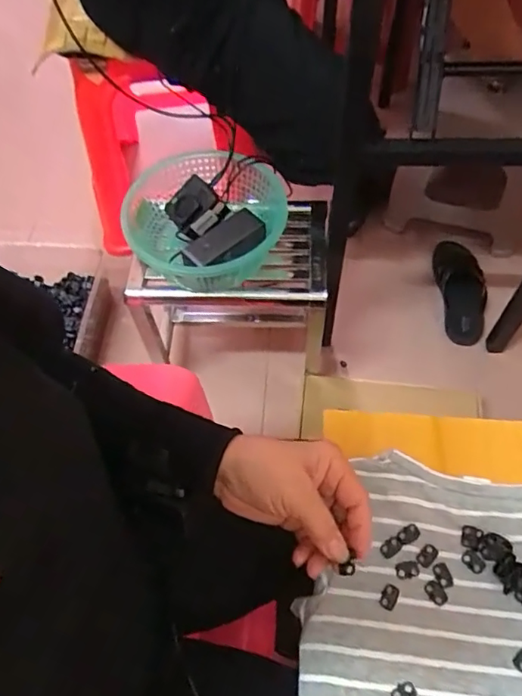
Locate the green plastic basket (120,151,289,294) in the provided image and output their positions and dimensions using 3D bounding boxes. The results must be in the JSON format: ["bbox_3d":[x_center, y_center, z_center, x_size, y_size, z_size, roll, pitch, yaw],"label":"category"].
[{"bbox_3d":[-0.087,-0.185,0.835,0.223,0.095,0.235,9,61,9],"label":"green plastic basket"}]

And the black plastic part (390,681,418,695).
[{"bbox_3d":[0.104,0.252,0.392,0.019,0.004,0.013,-34,63,-15],"label":"black plastic part"}]

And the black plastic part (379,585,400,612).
[{"bbox_3d":[0.101,0.196,0.424,0.013,0.004,0.019,29,65,19],"label":"black plastic part"}]

